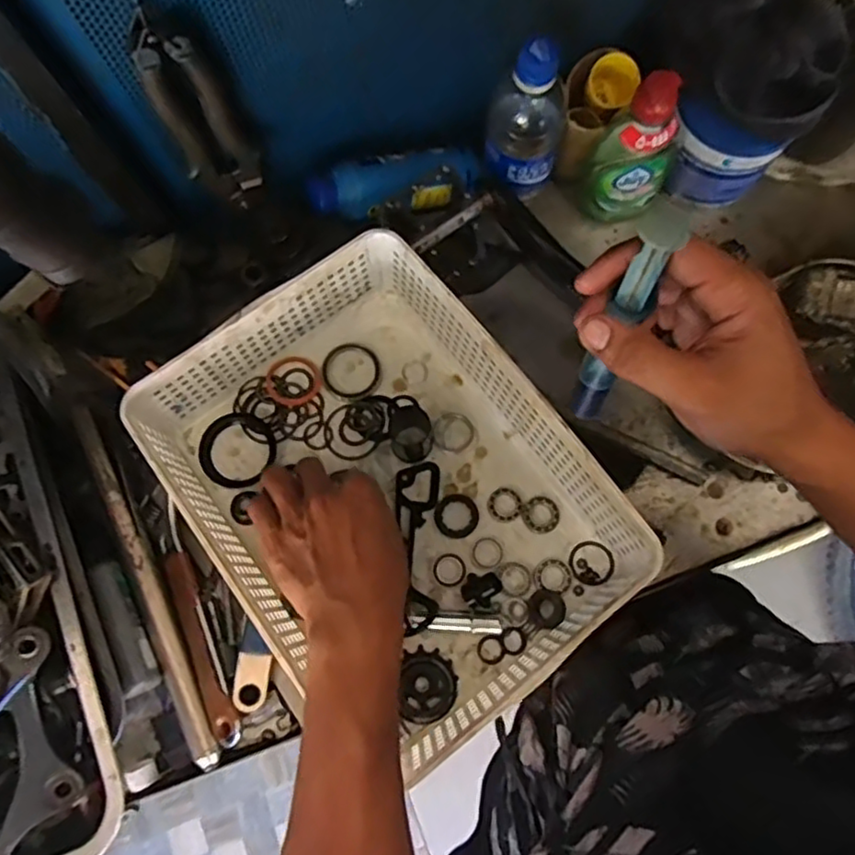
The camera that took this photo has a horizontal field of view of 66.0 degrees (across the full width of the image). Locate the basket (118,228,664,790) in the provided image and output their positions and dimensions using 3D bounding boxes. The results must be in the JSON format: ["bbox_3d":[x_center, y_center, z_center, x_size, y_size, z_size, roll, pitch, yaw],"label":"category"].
[{"bbox_3d":[-0.030,0.046,0.492,0.244,0.084,0.324,-36,77,-11],"label":"basket"}]

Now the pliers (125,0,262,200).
[{"bbox_3d":[-0.154,-0.213,0.455,0.050,0.162,0.020,-23,77,-3],"label":"pliers"}]

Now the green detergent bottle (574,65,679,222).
[{"bbox_3d":[0.168,-0.226,0.542,0.069,0.155,0.046,23,79,8],"label":"green detergent bottle"}]

